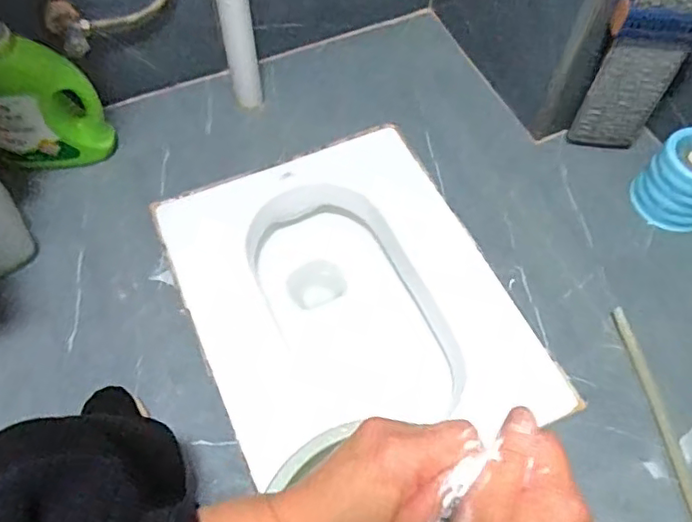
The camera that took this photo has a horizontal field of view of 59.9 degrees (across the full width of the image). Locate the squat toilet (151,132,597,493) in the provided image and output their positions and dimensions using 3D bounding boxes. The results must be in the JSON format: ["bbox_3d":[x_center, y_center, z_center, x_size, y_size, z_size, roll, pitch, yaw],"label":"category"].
[{"bbox_3d":[0.001,0.099,0.963,0.426,0.196,0.525,-21,62,-13],"label":"squat toilet"}]

